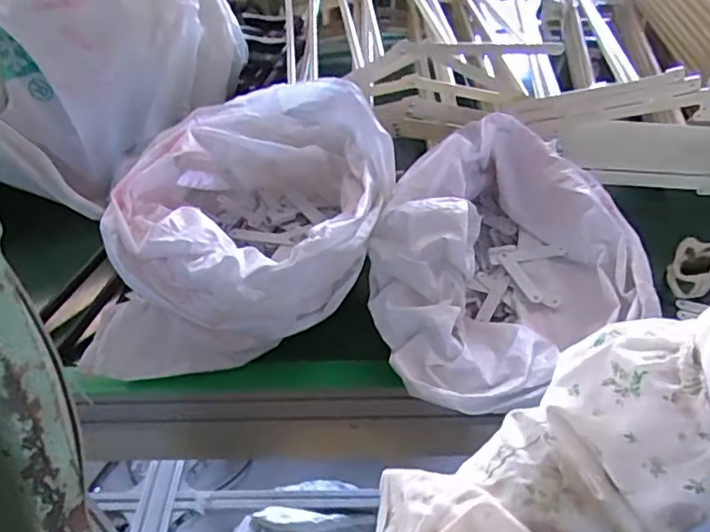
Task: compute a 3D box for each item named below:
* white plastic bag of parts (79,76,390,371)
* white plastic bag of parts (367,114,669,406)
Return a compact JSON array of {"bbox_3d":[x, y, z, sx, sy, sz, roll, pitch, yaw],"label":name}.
[{"bbox_3d":[-0.119,-0.053,0.724,0.298,0.184,0.381,6,44,12],"label":"white plastic bag of parts"},{"bbox_3d":[0.161,-0.012,0.688,0.348,0.155,0.306,-24,46,-20],"label":"white plastic bag of parts"}]

